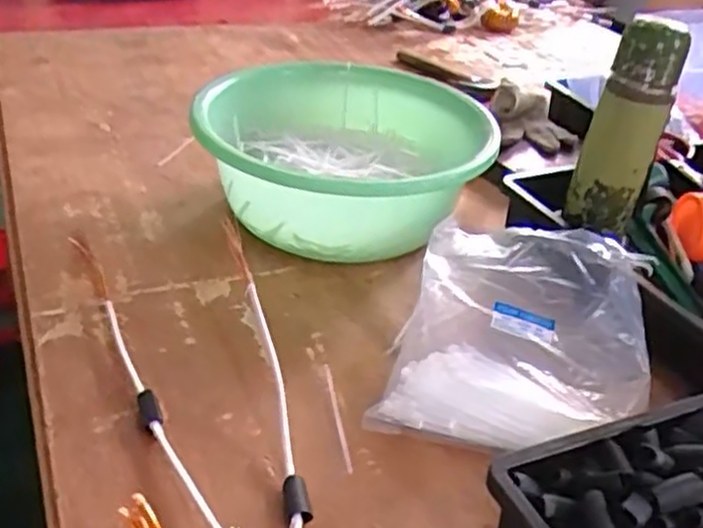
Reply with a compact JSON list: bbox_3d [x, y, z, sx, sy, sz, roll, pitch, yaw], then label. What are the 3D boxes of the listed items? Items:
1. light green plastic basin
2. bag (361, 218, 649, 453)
[{"bbox_3d":[-0.007,-0.113,0.814,0.307,0.106,0.312,1,32,-6],"label":"light green plastic basin"},{"bbox_3d":[0.146,0.059,0.639,0.202,0.085,0.225,13,33,12],"label":"bag"}]

